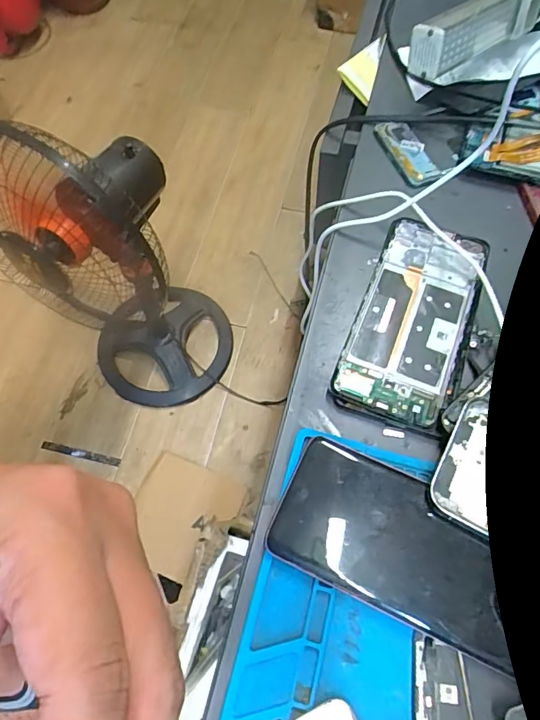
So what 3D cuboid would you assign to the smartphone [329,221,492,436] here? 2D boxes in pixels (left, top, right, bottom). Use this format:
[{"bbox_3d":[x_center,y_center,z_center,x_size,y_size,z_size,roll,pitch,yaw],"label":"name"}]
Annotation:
[{"bbox_3d":[0.098,-0.029,0.333,0.073,0.010,0.153,20,66,10],"label":"smartphone"}]

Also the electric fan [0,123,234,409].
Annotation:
[{"bbox_3d":[-0.276,-0.166,0.919,0.312,0.634,0.298,0,64,0],"label":"electric fan"}]

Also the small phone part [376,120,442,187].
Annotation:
[{"bbox_3d":[0.116,-0.175,0.405,0.031,0.005,0.072,-17,65,-8],"label":"small phone part"}]

